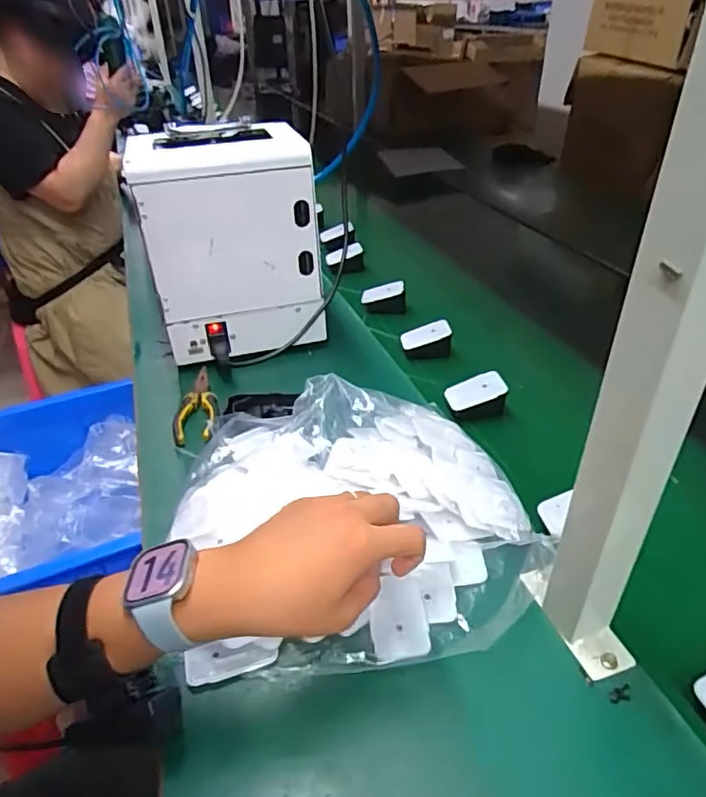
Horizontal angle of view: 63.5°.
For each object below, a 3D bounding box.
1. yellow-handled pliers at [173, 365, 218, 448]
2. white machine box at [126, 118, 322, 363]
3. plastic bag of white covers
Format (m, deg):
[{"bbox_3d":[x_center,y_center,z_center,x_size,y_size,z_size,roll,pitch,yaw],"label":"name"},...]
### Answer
[{"bbox_3d":[-0.193,0.007,0.695,0.053,0.023,0.158,-11,37,-12],"label":"yellow-handled pliers"},{"bbox_3d":[-0.157,-0.210,0.768,0.213,0.261,0.153,-7,37,-7],"label":"white machine box"},{"bbox_3d":[0.001,0.095,0.521,0.311,0.078,0.276,-5,36,-4],"label":"plastic bag of white covers"}]

